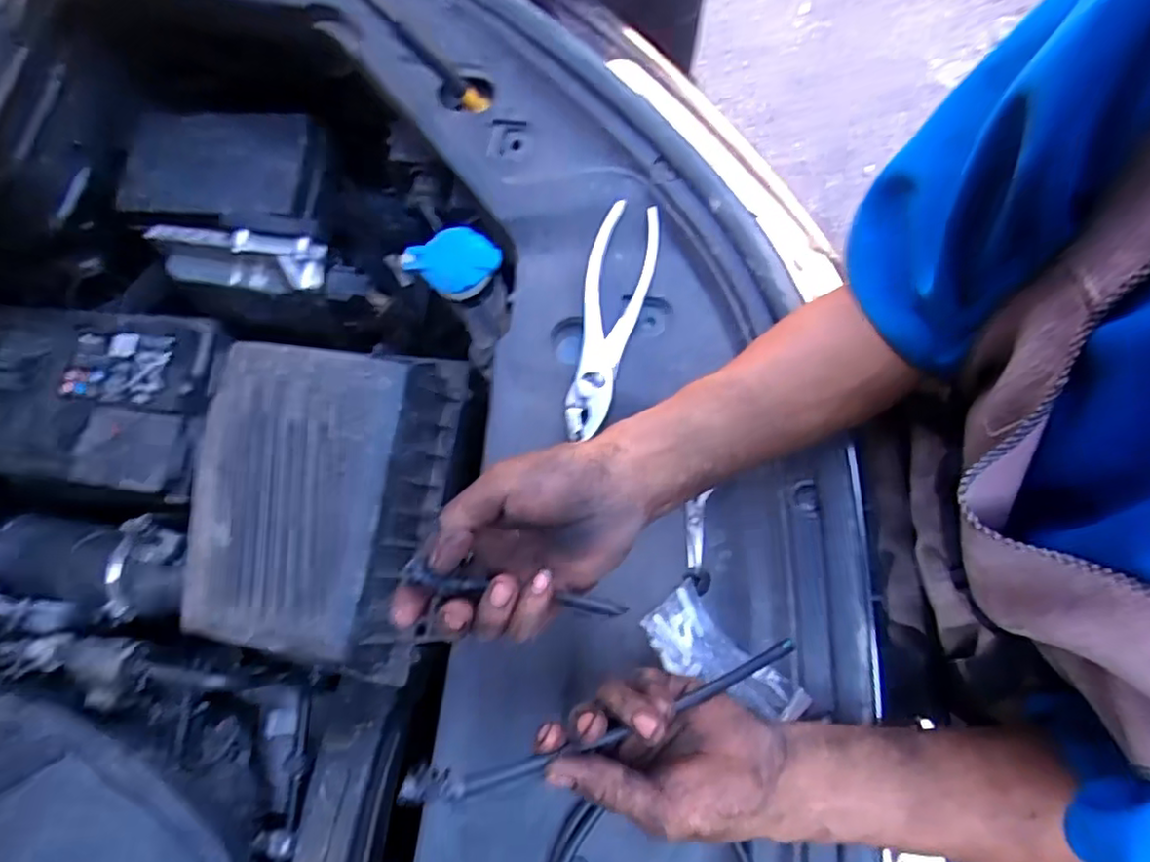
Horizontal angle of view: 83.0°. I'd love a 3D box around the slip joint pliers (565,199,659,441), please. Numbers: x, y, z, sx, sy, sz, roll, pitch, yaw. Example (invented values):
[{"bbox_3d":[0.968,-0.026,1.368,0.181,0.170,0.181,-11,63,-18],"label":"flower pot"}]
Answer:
[{"bbox_3d":[0.024,-0.088,0.501,0.049,0.014,0.190,14,77,10],"label":"slip joint pliers"}]

